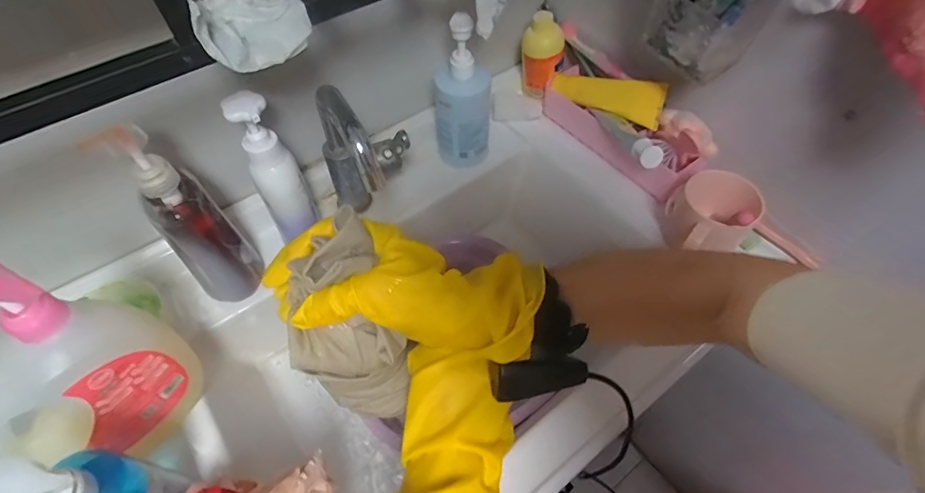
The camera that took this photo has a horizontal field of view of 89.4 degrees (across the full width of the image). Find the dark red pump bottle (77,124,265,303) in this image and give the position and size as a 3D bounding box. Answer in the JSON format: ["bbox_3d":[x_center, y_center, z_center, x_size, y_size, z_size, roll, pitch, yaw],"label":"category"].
[{"bbox_3d":[-0.280,-0.027,0.486,0.066,0.215,0.064,-37,62,-23],"label":"dark red pump bottle"}]

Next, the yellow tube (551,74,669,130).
[{"bbox_3d":[0.196,-0.213,0.650,0.168,0.056,0.029,29,58,35],"label":"yellow tube"}]

